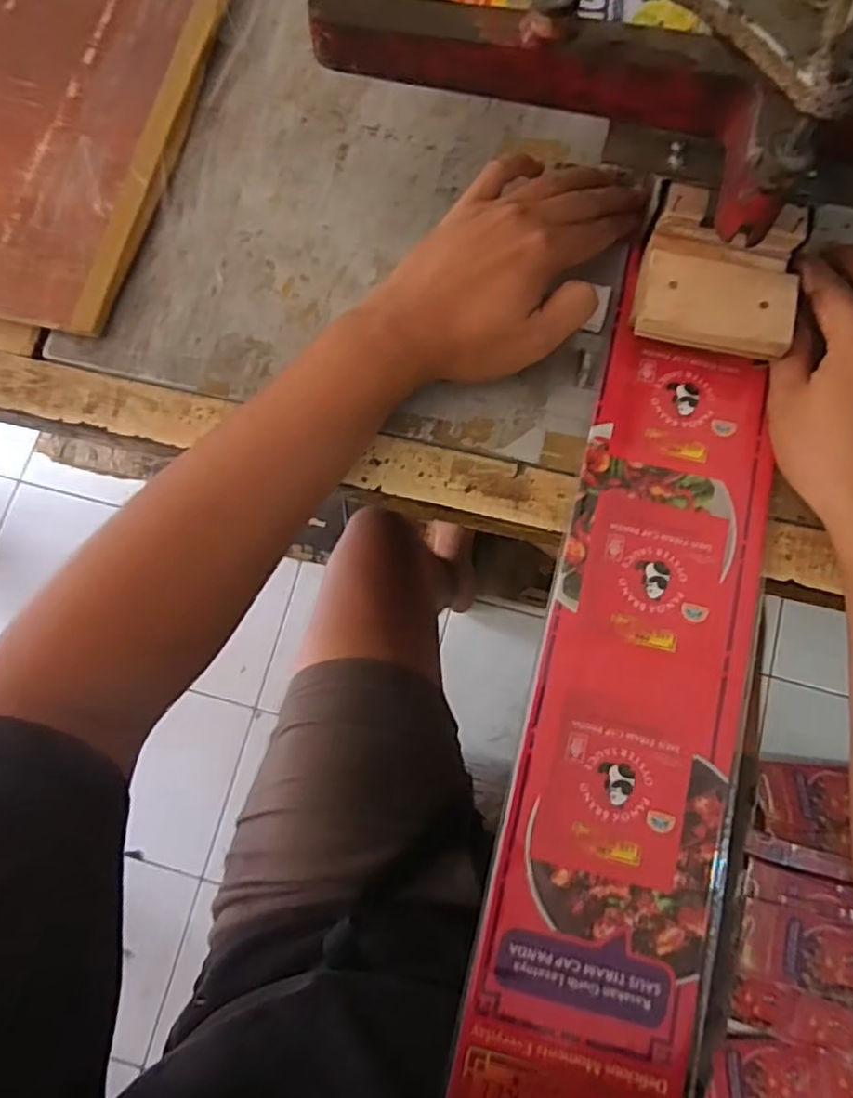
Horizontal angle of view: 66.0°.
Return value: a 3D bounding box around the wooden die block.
[{"bbox_3d":[0.161,-0.150,0.364,0.081,0.030,0.085,17,79,5],"label":"wooden die block"}]

